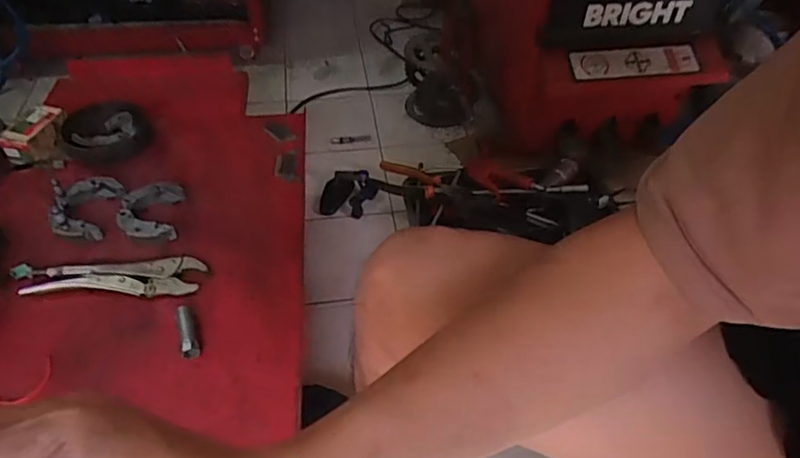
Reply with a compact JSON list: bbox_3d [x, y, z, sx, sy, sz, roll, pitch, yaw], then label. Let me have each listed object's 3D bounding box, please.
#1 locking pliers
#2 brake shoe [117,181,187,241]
[{"bbox_3d":[-0.385,0.063,0.768,0.239,0.016,0.056,-3,46,-4],"label":"locking pliers"},{"bbox_3d":[-0.363,-0.023,0.846,0.084,0.022,0.106,-4,46,-5],"label":"brake shoe"}]

